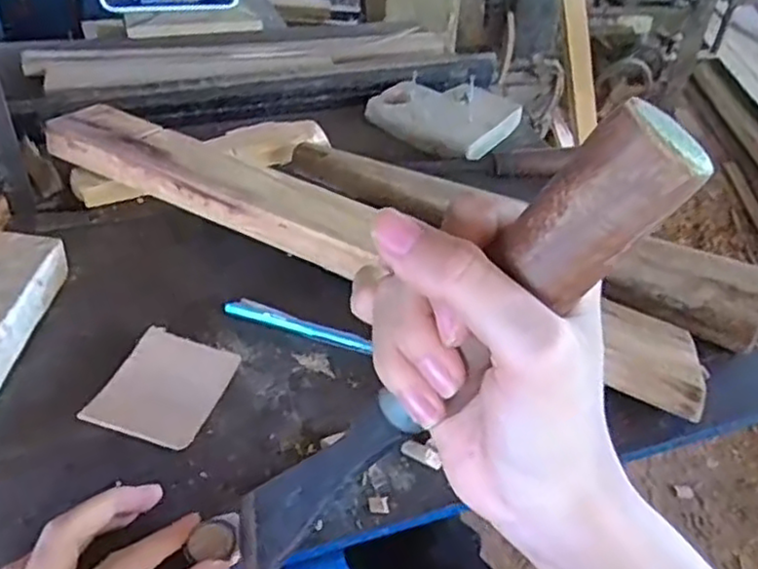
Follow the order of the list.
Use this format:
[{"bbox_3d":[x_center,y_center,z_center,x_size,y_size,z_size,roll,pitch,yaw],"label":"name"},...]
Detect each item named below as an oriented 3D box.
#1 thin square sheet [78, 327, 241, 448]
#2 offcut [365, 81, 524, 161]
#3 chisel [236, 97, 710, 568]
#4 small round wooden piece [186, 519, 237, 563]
[{"bbox_3d":[-0.121,0.057,0.400,0.060,0.010,0.076,19,43,5],"label":"thin square sheet"},{"bbox_3d":[0.067,-0.166,0.671,0.125,0.025,0.125,26,44,22],"label":"offcut"},{"bbox_3d":[0.006,0.046,0.251,0.026,0.268,0.033,30,39,-12],"label":"chisel"},{"bbox_3d":[-0.079,0.120,0.335,0.023,0.004,0.021,3,40,-3],"label":"small round wooden piece"}]

